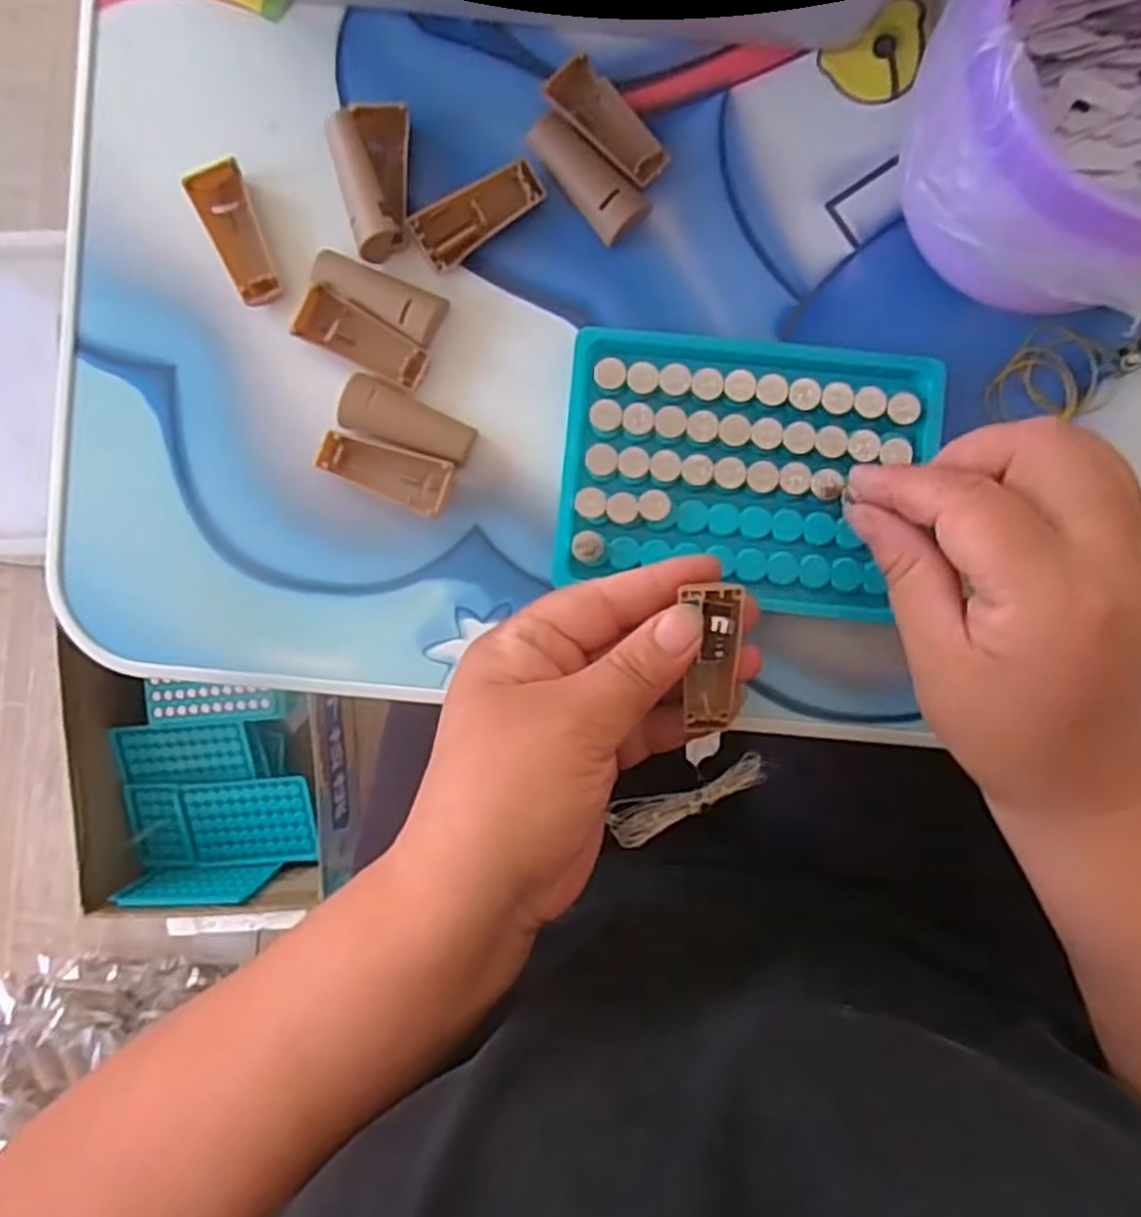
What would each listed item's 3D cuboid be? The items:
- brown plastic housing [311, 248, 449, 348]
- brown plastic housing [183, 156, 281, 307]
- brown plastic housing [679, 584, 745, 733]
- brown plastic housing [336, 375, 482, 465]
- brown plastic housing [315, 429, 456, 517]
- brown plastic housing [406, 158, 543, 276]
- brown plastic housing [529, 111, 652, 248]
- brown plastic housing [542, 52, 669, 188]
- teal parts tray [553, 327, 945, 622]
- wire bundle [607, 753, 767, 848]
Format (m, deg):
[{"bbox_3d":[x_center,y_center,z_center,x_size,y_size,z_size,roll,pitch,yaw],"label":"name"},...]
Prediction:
[{"bbox_3d":[-0.070,-0.116,0.287,0.049,0.009,0.018,30,91,1],"label":"brown plastic housing"},{"bbox_3d":[-0.124,-0.137,0.288,0.020,0.008,0.050,-19,89,1],"label":"brown plastic housing"},{"bbox_3d":[0.046,0.017,0.260,0.017,0.007,0.051,3,109,2],"label":"brown plastic housing"},{"bbox_3d":[-0.060,-0.069,0.289,0.049,0.010,0.020,19,90,1],"label":"brown plastic housing"},{"bbox_3d":[-0.068,-0.052,0.291,0.050,0.010,0.020,23,91,1],"label":"brown plastic housing"},{"bbox_3d":[-0.034,-0.145,0.286,0.049,0.008,0.021,-34,89,1],"label":"brown plastic housing"},{"bbox_3d":[0.005,-0.157,0.285,0.020,0.011,0.049,-45,89,1],"label":"brown plastic housing"},{"bbox_3d":[0.014,-0.176,0.284,0.050,0.009,0.021,44,91,1],"label":"brown plastic housing"},{"bbox_3d":[0.062,-0.049,0.284,0.127,0.015,0.092,7,90,2],"label":"teal parts tray"},{"bbox_3d":[0.046,0.073,0.302,0.064,0.004,0.016,-20,59,-11],"label":"wire bundle"}]

